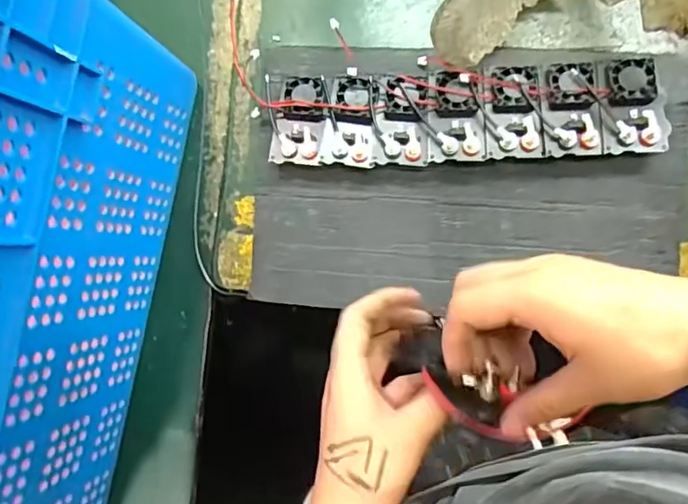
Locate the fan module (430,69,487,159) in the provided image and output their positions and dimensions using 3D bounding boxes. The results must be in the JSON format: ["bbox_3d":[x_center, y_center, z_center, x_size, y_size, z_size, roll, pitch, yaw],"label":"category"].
[{"bbox_3d":[0.107,-0.128,0.545,0.051,0.022,0.082,-2,89,9],"label":"fan module"}]

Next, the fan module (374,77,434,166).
[{"bbox_3d":[0.057,-0.124,0.552,0.050,0.019,0.081,4,90,9],"label":"fan module"}]

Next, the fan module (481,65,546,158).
[{"bbox_3d":[0.156,-0.131,0.537,0.050,0.022,0.087,-4,88,9],"label":"fan module"}]

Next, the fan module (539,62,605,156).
[{"bbox_3d":[0.207,-0.131,0.527,0.050,0.025,0.085,-2,89,9],"label":"fan module"}]

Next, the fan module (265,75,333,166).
[{"bbox_3d":[-0.043,-0.129,0.568,0.061,0.023,0.087,-4,88,9],"label":"fan module"}]

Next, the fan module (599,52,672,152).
[{"bbox_3d":[0.261,-0.134,0.520,0.056,0.028,0.090,-3,89,9],"label":"fan module"}]

